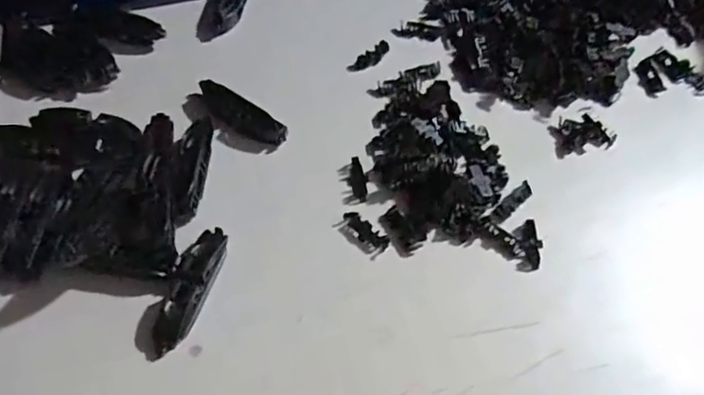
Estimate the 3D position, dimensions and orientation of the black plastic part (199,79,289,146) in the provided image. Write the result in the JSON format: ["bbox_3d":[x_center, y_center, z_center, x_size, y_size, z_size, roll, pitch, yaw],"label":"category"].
[{"bbox_3d":[-0.082,-0.059,0.432,0.073,0.011,0.026,34,61,16],"label":"black plastic part"}]

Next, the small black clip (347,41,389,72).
[{"bbox_3d":[0.016,-0.113,0.483,0.014,0.006,0.041,40,63,19],"label":"small black clip"}]

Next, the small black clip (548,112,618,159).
[{"bbox_3d":[0.171,-0.049,0.446,0.045,0.011,0.029,-10,59,-11],"label":"small black clip"}]

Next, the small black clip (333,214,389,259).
[{"bbox_3d":[0.007,0.023,0.391,0.017,0.007,0.035,-39,68,-25],"label":"small black clip"}]

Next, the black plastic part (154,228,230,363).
[{"bbox_3d":[-0.096,0.054,0.357,0.021,0.022,0.080,17,58,6],"label":"black plastic part"}]

